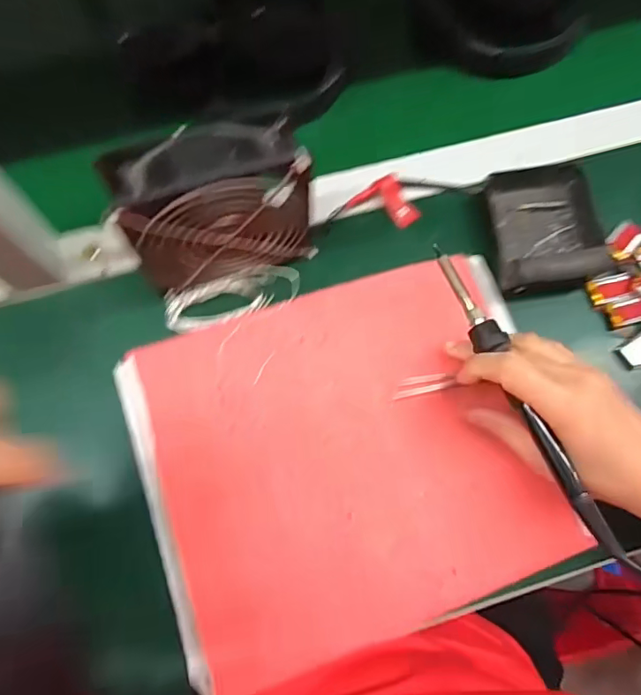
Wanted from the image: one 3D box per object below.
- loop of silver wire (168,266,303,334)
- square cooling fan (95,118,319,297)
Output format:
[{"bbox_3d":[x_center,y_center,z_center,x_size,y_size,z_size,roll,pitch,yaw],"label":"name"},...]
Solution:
[{"bbox_3d":[-0.066,-0.040,0.377,0.098,0.015,0.035,-15,73,-6],"label":"loop of silver wire"},{"bbox_3d":[-0.068,-0.088,0.342,0.120,0.113,0.051,-16,76,-6],"label":"square cooling fan"}]

